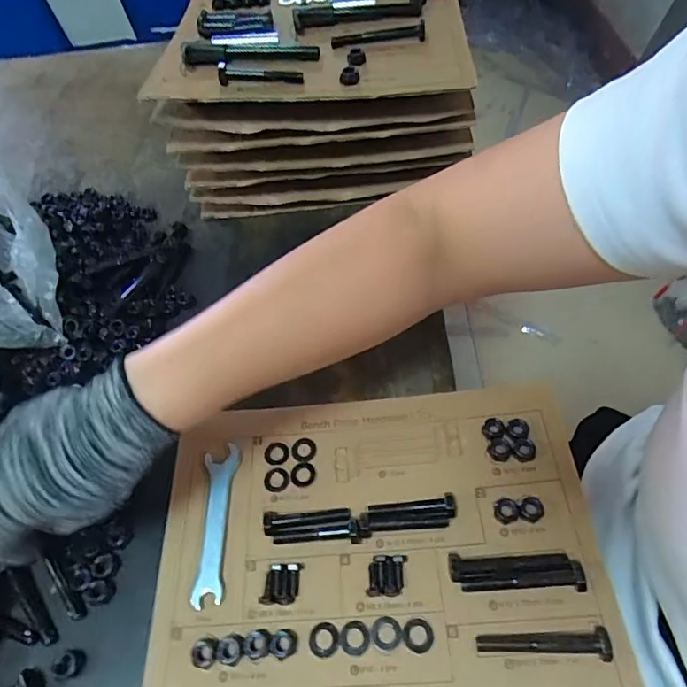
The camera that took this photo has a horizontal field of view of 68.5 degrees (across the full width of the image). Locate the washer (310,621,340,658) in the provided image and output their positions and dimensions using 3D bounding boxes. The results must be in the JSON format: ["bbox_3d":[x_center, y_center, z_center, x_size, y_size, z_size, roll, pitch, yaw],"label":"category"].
[{"bbox_3d":[-0.012,0.189,0.322,0.019,0.004,0.019,-3,52,4],"label":"washer"}]

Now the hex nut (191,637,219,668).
[{"bbox_3d":[-0.088,0.197,0.321,0.017,0.007,0.016,1,52,7],"label":"hex nut"}]

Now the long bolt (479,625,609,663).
[{"bbox_3d":[0.120,0.181,0.303,0.075,0.011,0.016,-3,52,4],"label":"long bolt"}]

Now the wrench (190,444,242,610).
[{"bbox_3d":[-0.092,0.128,0.368,0.026,0.004,0.110,-5,52,2],"label":"wrench"}]

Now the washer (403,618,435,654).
[{"bbox_3d":[0.047,0.184,0.318,0.019,0.004,0.019,-3,52,4],"label":"washer"}]

